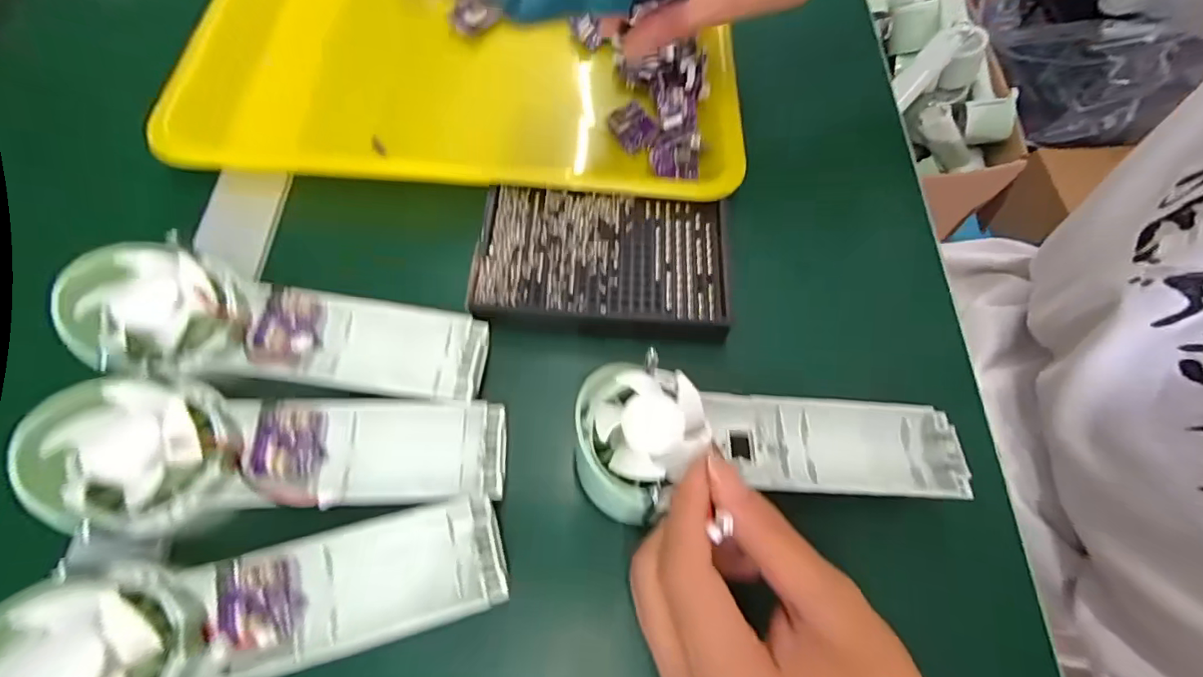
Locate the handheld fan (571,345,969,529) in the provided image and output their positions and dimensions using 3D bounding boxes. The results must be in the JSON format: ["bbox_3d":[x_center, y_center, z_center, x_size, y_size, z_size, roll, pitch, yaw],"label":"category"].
[{"bbox_3d":[0.076,0.046,0.237,0.172,0.028,0.065,5,64,-10],"label":"handheld fan"}]

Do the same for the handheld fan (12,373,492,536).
[{"bbox_3d":[-0.132,0.048,0.219,0.173,0.038,0.058,1,65,-3],"label":"handheld fan"}]

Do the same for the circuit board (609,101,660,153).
[{"bbox_3d":[0.020,-0.136,0.334,0.027,0.008,0.027,-35,71,-18],"label":"circuit board"}]

